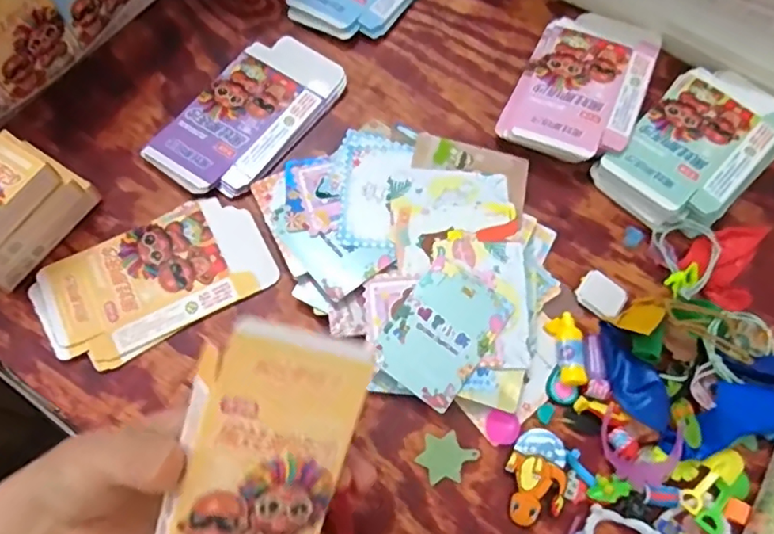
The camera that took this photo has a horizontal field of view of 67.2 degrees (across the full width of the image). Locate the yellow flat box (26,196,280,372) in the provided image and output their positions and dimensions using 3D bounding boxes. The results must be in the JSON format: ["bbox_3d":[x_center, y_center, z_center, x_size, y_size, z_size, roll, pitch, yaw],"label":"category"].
[{"bbox_3d":[-0.162,0.007,0.405,0.153,0.006,0.087,-28,71,-10],"label":"yellow flat box"}]

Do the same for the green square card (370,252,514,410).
[{"bbox_3d":[0.036,0.041,0.381,0.062,0.004,0.086,36,75,8],"label":"green square card"}]

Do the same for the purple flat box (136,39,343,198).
[{"bbox_3d":[-0.108,-0.119,0.455,0.088,0.007,0.151,34,73,13],"label":"purple flat box"}]

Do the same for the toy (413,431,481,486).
[{"bbox_3d":[0.037,0.120,0.368,0.031,0.004,0.032,39,74,14],"label":"toy"}]

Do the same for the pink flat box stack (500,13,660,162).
[{"bbox_3d":[0.154,-0.143,0.459,0.093,0.018,0.150,26,71,10],"label":"pink flat box stack"}]

